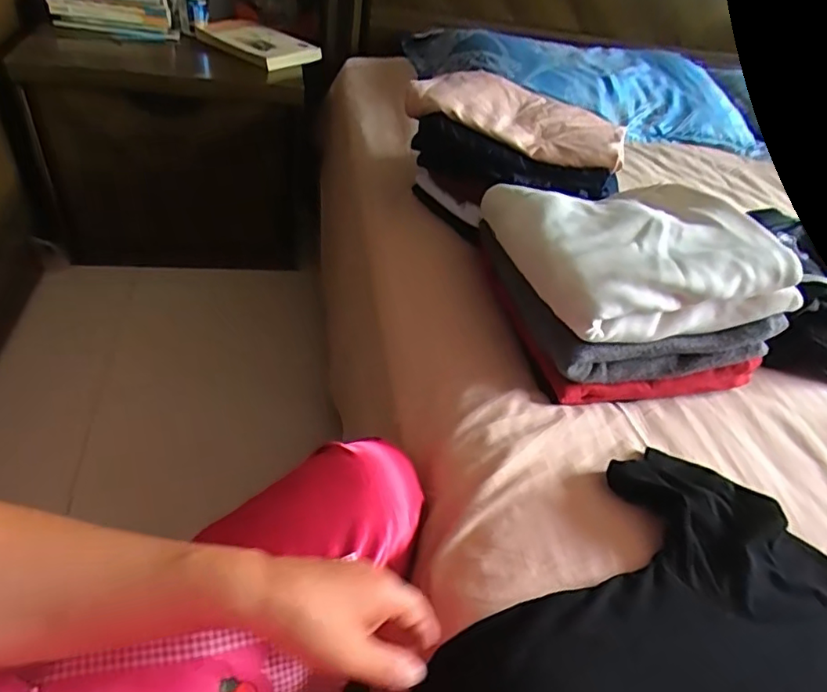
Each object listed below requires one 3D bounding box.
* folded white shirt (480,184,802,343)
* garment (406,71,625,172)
[{"bbox_3d":[0.242,-0.123,0.629,0.255,0.077,0.267,-4,44,-17],"label":"folded white shirt"},{"bbox_3d":[0.145,-0.318,0.778,0.301,0.055,0.146,17,42,5],"label":"garment"}]

